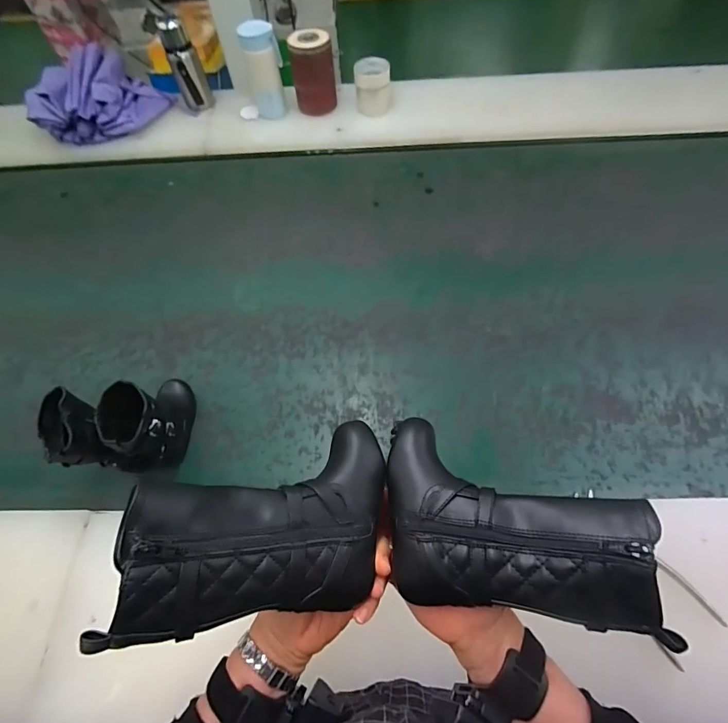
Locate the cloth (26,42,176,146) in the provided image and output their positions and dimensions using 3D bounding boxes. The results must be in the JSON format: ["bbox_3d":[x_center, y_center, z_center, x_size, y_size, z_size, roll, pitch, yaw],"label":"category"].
[{"bbox_3d":[-0.664,-0.659,1.003,0.310,0.112,0.213,-39,66,-18],"label":"cloth"}]

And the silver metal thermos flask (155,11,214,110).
[{"bbox_3d":[-0.427,-0.708,0.977,0.071,0.182,0.064,-20,61,-9],"label":"silver metal thermos flask"}]

